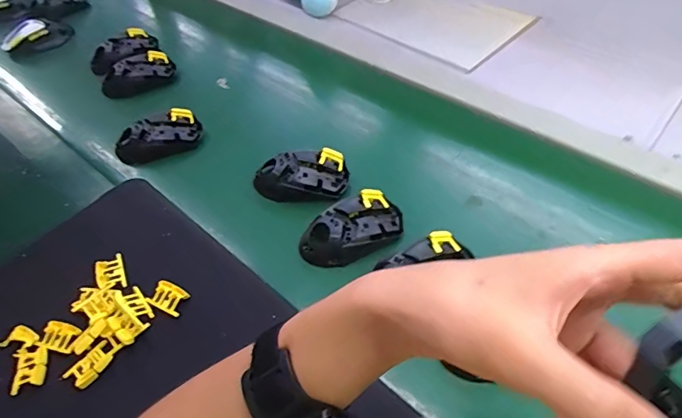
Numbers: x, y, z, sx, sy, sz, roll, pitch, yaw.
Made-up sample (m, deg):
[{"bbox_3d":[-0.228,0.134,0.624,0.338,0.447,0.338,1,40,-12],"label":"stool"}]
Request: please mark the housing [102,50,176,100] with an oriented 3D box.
[{"bbox_3d":[-0.319,-0.215,0.704,0.110,0.033,0.064,-25,54,-17],"label":"housing"}]

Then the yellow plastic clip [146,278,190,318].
[{"bbox_3d":[-0.175,0.088,0.453,0.037,0.015,0.026,20,54,19],"label":"yellow plastic clip"}]

